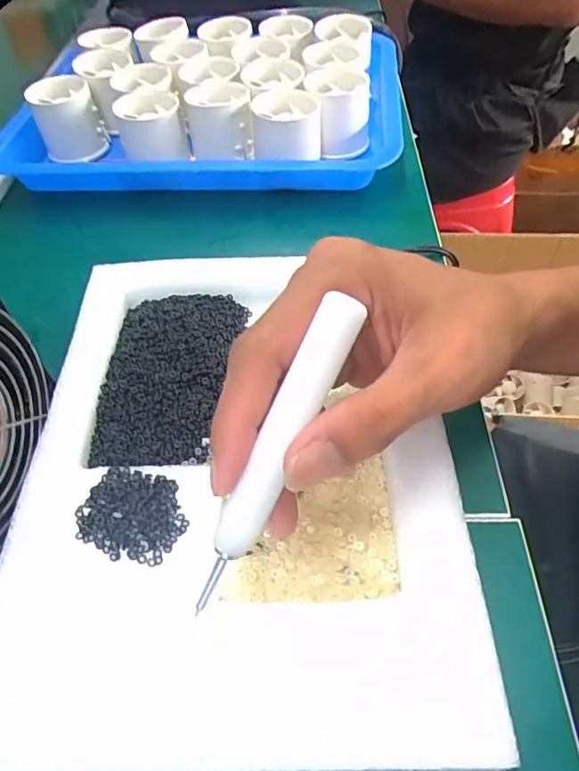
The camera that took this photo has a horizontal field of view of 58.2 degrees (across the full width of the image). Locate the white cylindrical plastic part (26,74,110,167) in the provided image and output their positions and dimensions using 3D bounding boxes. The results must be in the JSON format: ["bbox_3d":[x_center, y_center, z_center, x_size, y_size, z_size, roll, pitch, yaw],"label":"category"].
[{"bbox_3d":[-0.183,-0.220,0.437,0.054,0.055,0.051,-18,53,-9],"label":"white cylindrical plastic part"}]

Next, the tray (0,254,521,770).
[{"bbox_3d":[-0.025,0.025,0.237,0.185,0.025,0.241,-3,52,3],"label":"tray"}]

